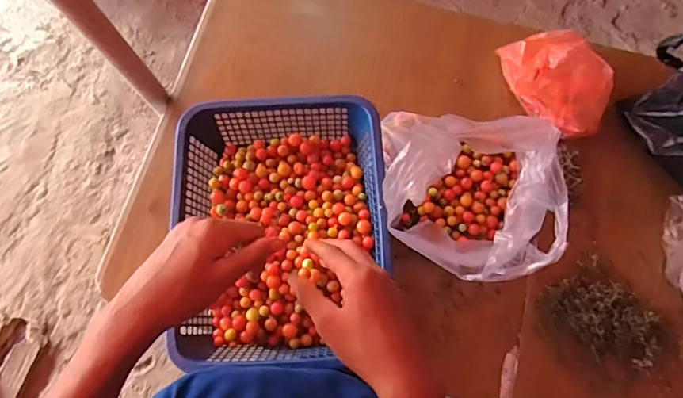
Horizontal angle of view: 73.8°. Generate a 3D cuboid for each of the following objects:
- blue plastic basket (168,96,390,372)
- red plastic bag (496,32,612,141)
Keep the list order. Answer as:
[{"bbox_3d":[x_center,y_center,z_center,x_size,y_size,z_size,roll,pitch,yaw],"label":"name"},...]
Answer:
[{"bbox_3d":[-0.085,0.038,0.623,0.270,0.091,0.339,0,73,-1],"label":"blue plastic basket"},{"bbox_3d":[0.314,-0.172,0.653,0.178,0.148,0.092,18,74,4],"label":"red plastic bag"}]

